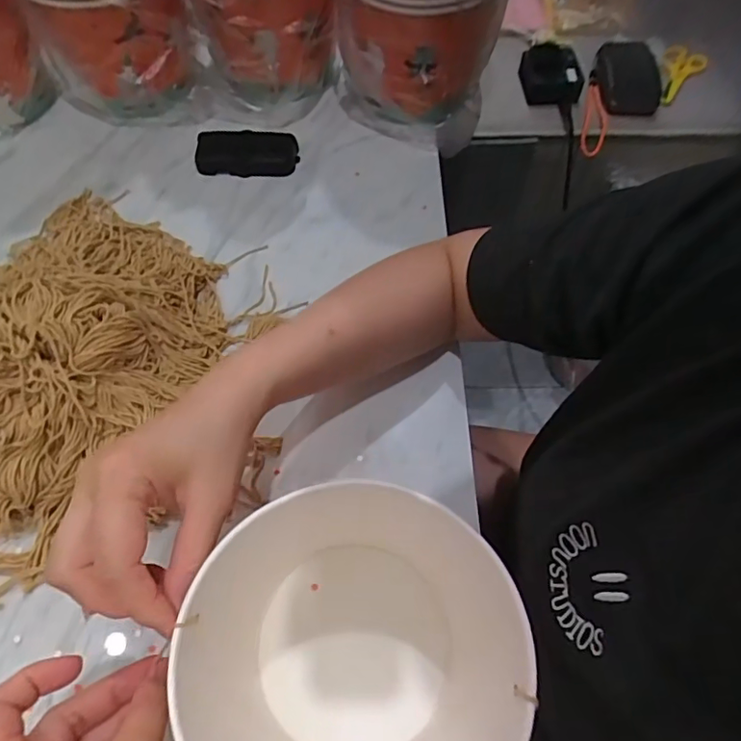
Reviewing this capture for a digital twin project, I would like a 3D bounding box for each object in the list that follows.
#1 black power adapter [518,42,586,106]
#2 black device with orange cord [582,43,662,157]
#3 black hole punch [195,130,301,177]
[{"bbox_3d":[0.247,-0.400,0.723,0.082,0.046,0.066,3,62,2],"label":"black power adapter"},{"bbox_3d":[0.353,-0.385,0.755,0.097,0.042,0.201,18,64,10],"label":"black device with orange cord"},{"bbox_3d":[-0.134,-0.236,0.581,0.107,0.020,0.049,-1,62,0],"label":"black hole punch"}]

